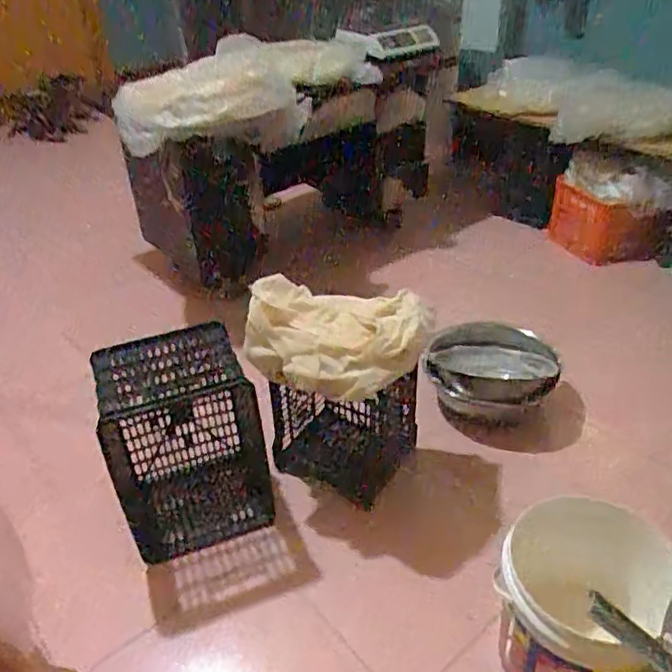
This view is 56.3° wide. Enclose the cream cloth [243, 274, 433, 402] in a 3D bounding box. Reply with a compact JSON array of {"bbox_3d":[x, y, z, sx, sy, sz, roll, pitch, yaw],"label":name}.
[{"bbox_3d":[0.002,-0.003,1.601,0.440,0.211,0.323,4,36,9],"label":"cream cloth"}]

